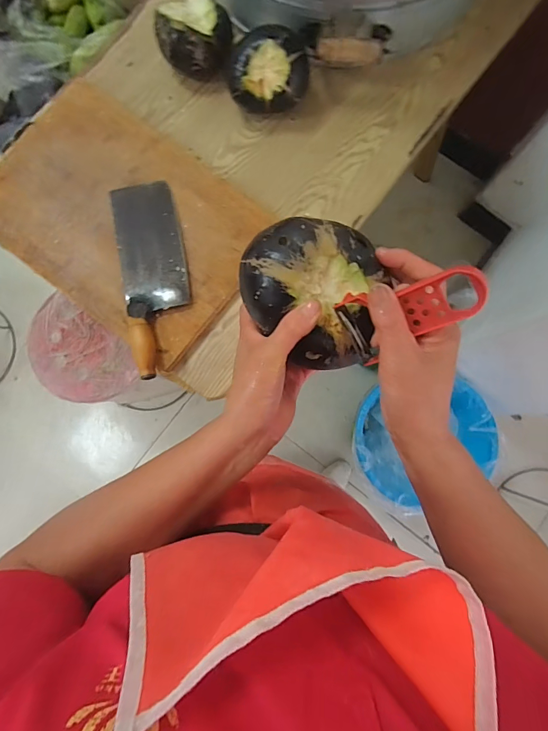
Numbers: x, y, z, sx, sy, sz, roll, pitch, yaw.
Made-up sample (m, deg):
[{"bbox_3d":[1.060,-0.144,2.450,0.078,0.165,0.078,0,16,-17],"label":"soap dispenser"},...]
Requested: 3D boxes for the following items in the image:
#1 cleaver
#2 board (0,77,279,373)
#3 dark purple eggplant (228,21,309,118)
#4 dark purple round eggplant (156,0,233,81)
[{"bbox_3d":[-0.194,-0.148,0.619,0.103,0.032,0.321,-10,83,-1],"label":"cleaver"},{"bbox_3d":[-0.257,-0.255,0.656,0.468,0.026,0.315,38,85,5],"label":"board"},{"bbox_3d":[-0.012,-0.483,0.635,0.135,0.095,0.096,-11,83,-1],"label":"dark purple eggplant"},{"bbox_3d":[-0.135,-0.575,0.668,0.128,0.080,0.137,0,83,1],"label":"dark purple round eggplant"}]

